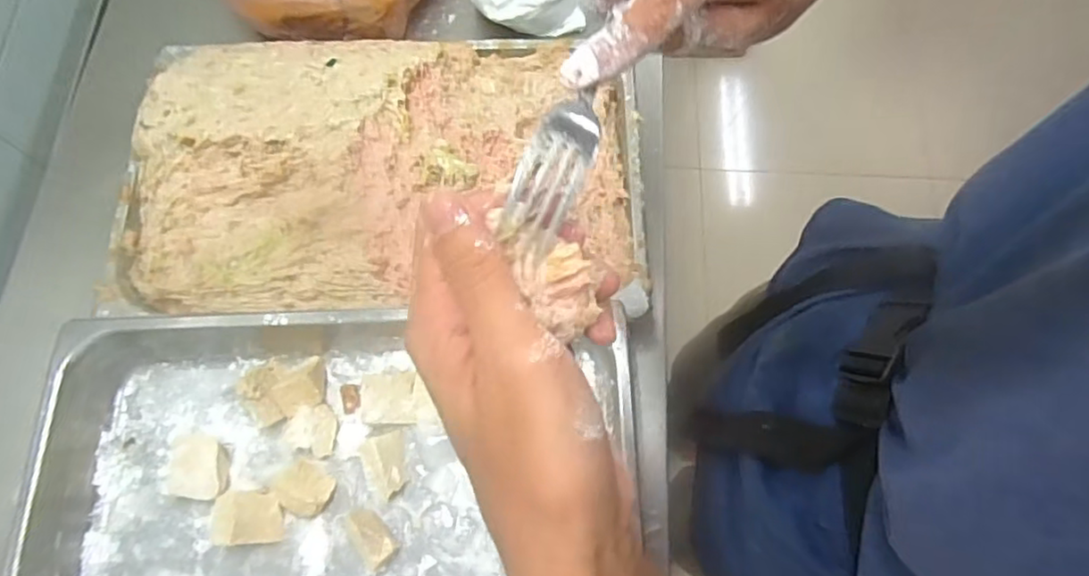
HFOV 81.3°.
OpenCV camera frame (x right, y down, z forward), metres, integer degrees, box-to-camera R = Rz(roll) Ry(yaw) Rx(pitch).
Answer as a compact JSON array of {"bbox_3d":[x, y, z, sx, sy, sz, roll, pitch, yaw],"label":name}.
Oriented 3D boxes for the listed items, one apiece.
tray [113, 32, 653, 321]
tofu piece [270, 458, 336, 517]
[{"bbox_3d":[-0.159,-0.121,0.646,0.511,0.058,0.304,-1,70,-1],"label":"tray"},{"bbox_3d":[-0.219,0.184,0.584,0.051,0.017,0.045,37,74,12],"label":"tofu piece"}]

